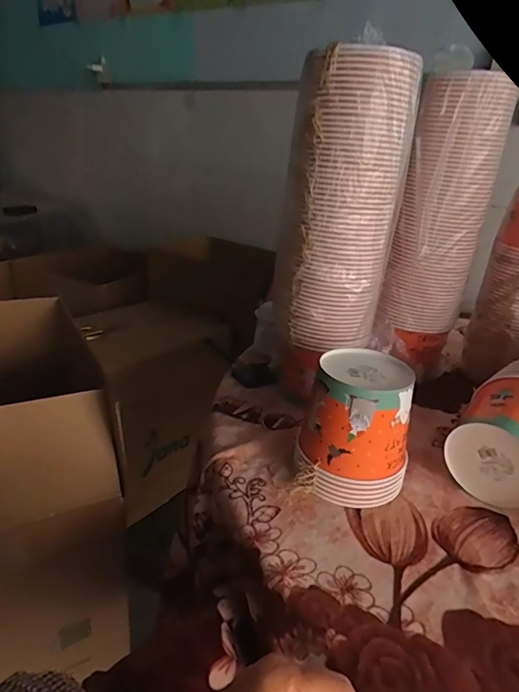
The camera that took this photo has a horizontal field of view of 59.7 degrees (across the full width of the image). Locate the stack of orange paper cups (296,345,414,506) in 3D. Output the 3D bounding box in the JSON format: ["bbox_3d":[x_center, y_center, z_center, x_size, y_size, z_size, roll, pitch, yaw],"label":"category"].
[{"bbox_3d":[0.137,0.114,0.649,0.148,0.179,0.126,7,24,6],"label":"stack of orange paper cups"}]

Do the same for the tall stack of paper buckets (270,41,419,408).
[{"bbox_3d":[0.135,-0.193,0.789,0.175,0.510,0.173,1,24,-8],"label":"tall stack of paper buckets"}]

